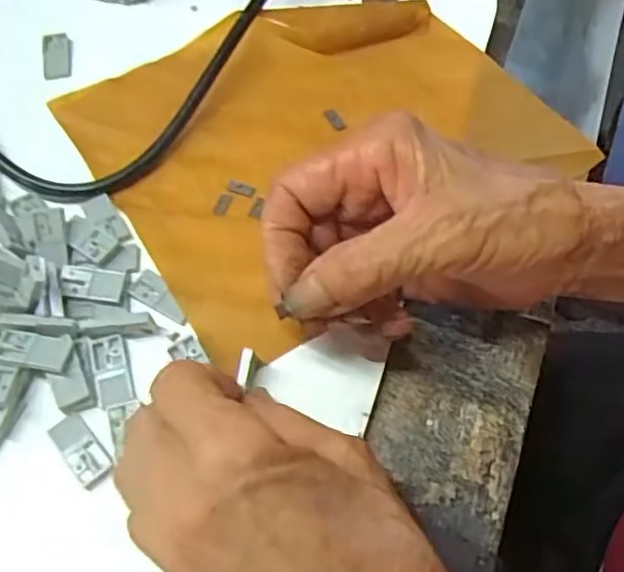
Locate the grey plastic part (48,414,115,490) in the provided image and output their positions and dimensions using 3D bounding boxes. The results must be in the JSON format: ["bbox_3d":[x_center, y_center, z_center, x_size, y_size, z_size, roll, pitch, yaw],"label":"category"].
[{"bbox_3d":[-0.086,0.060,0.244,0.014,0.004,0.028,-35,67,-18],"label":"grey plastic part"}]

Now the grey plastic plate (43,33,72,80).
[{"bbox_3d":[-0.135,-0.121,0.347,0.015,0.008,0.030,-9,61,-5],"label":"grey plastic plate"}]

